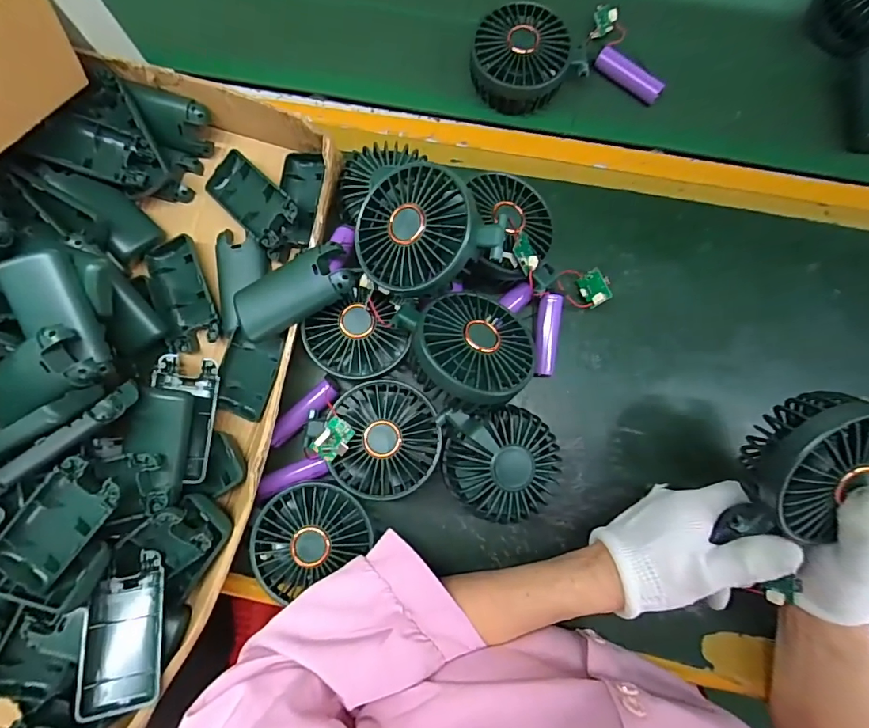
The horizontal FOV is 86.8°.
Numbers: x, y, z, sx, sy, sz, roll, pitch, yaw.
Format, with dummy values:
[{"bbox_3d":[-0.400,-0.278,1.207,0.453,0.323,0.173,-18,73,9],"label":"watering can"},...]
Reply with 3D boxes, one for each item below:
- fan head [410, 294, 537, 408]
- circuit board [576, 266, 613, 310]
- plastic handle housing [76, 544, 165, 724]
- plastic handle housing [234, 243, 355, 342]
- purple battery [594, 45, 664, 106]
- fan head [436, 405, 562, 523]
[{"bbox_3d":[0.027,-0.008,0.330,0.089,0.040,0.089,3,59,-18],"label":"fan head"},{"bbox_3d":[0.134,-0.063,0.383,0.023,0.004,0.033,-36,51,27],"label":"circuit board"},{"bbox_3d":[-0.210,0.178,0.314,0.042,0.026,0.100,-12,64,-2],"label":"plastic handle housing"},{"bbox_3d":[-0.103,-0.053,0.336,0.090,0.014,0.041,-25,80,10],"label":"plastic handle housing"},{"bbox_3d":[0.179,-0.266,0.424,0.067,0.015,0.017,39,82,7],"label":"purple battery"},{"bbox_3d":[0.053,0.076,0.351,0.090,0.058,0.080,-6,79,-1],"label":"fan head"}]

